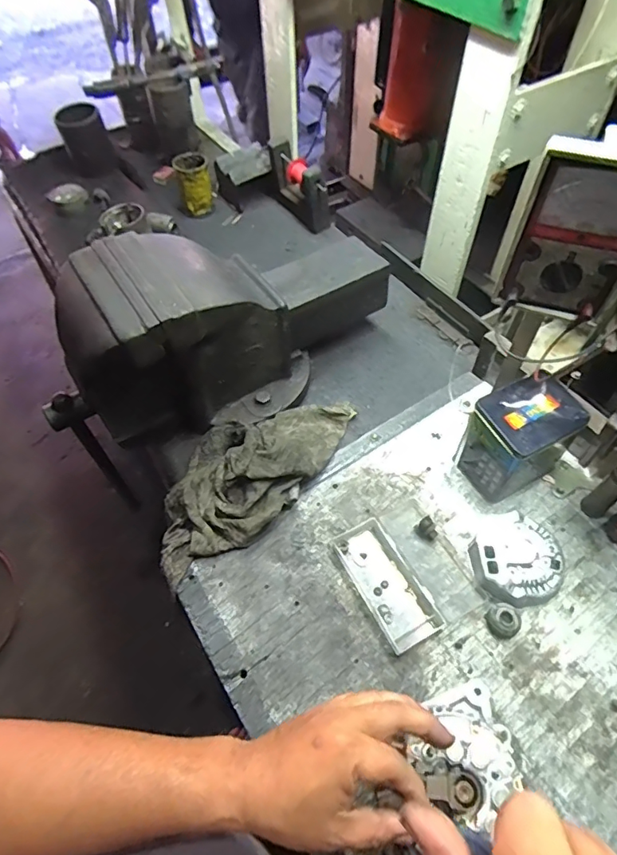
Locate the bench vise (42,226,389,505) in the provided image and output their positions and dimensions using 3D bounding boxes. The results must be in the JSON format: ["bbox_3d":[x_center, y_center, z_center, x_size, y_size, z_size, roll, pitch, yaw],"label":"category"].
[{"bbox_3d":[-0.119,-0.165,0.747,0.571,0.255,0.216,-31,60,-19],"label":"bench vise"}]

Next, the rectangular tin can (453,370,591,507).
[{"bbox_3d":[0.284,0.014,0.672,0.131,0.143,0.098,-28,60,-17],"label":"rectangular tin can"}]

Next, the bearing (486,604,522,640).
[{"bbox_3d":[0.237,0.234,0.593,0.040,0.017,0.037,0,55,1],"label":"bearing"}]

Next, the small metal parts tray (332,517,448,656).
[{"bbox_3d":[0.098,0.196,0.620,0.070,0.022,0.158,-24,58,-15],"label":"small metal parts tray"}]

